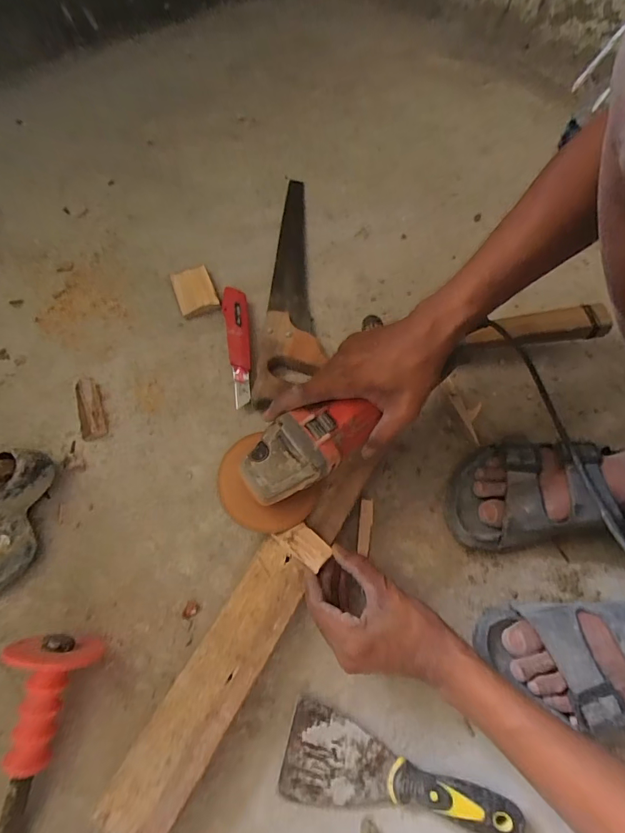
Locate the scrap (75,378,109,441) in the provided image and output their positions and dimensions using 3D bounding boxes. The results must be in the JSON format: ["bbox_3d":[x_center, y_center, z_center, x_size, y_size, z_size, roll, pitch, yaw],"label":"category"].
[{"bbox_3d":[-0.269,-0.010,0.504,0.032,0.018,0.077,-18,67,-9],"label":"scrap"}]

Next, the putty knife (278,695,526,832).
[{"bbox_3d":[0.072,0.309,0.354,0.193,0.025,0.068,13,65,5],"label":"putty knife"}]

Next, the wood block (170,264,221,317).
[{"bbox_3d":[-0.162,-0.172,0.574,0.053,0.020,0.072,-19,67,-10],"label":"wood block"}]

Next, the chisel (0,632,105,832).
[{"bbox_3d":[-0.237,0.293,0.350,0.070,0.077,0.203,9,79,3],"label":"chisel"}]

